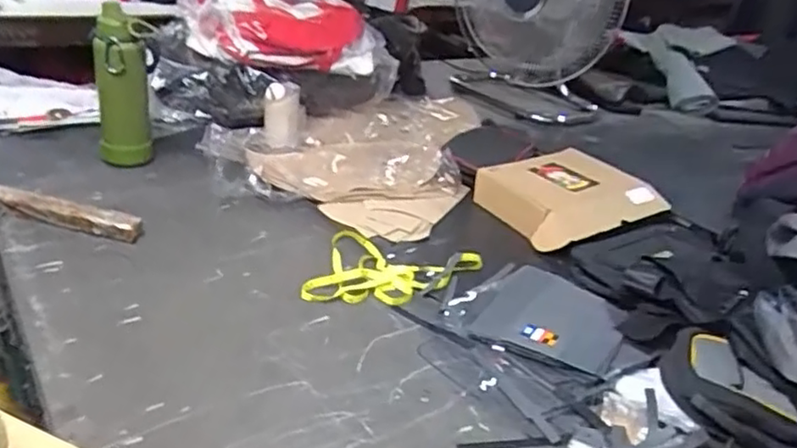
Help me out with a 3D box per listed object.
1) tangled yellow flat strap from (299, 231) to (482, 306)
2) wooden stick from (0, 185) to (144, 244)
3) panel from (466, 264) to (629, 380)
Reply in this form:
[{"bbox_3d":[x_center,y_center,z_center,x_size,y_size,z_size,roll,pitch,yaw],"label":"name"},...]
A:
[{"bbox_3d":[-0.002,0.071,1.027,0.241,0.020,0.210,9,25,8],"label":"tangled yellow flat strap"},{"bbox_3d":[-0.538,-0.015,1.055,0.273,0.039,0.046,11,25,13],"label":"wooden stick"},{"bbox_3d":[0.222,0.132,0.932,0.180,0.024,0.217,17,28,25],"label":"panel"}]

